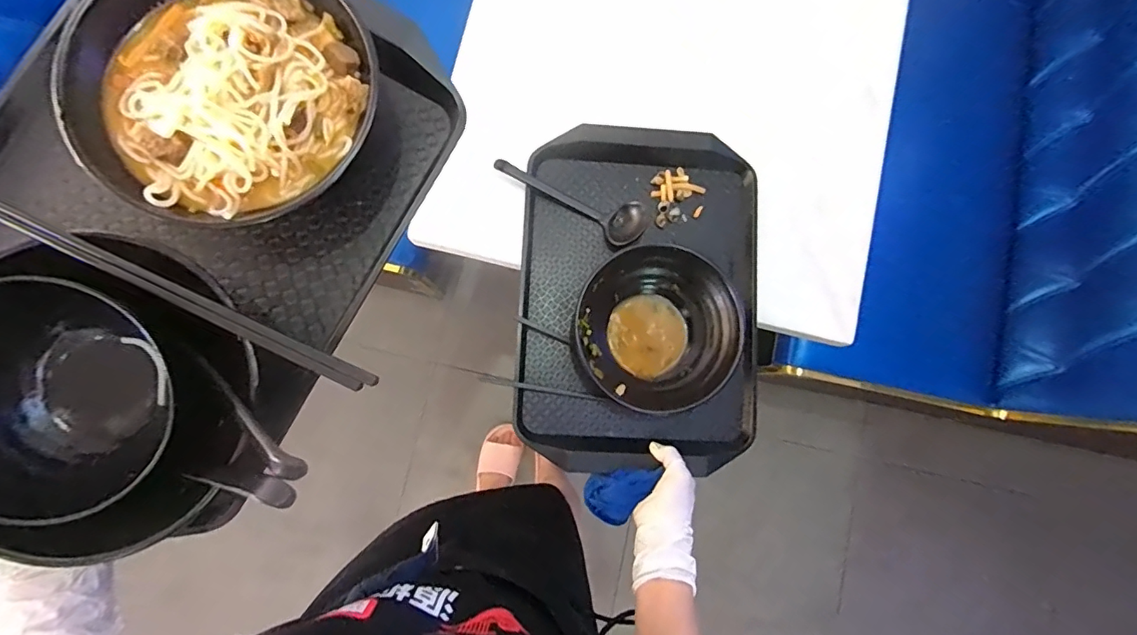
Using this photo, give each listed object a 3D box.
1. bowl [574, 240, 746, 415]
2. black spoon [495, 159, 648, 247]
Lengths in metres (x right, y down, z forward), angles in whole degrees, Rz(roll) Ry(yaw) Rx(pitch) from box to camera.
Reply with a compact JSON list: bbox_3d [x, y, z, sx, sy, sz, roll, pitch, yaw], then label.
[{"bbox_3d":[0.106,0.015,0.586,0.188,0.078,0.182,0,74,2],"label":"bowl"},{"bbox_3d":[0.006,-0.158,0.640,0.202,0.032,0.050,31,77,10],"label":"black spoon"}]

